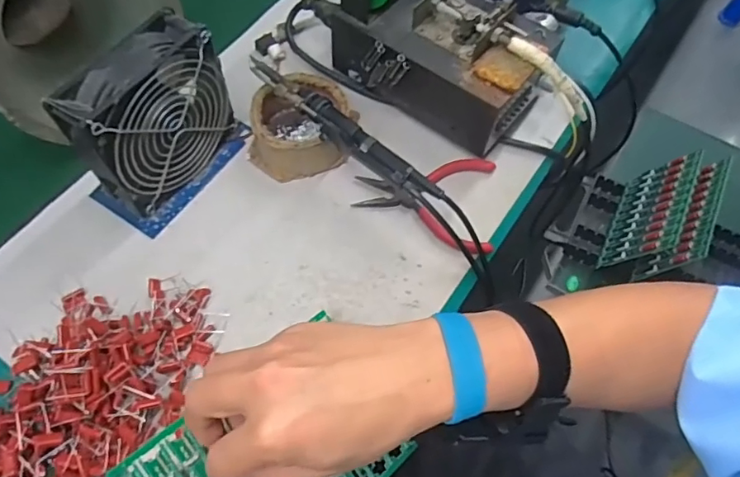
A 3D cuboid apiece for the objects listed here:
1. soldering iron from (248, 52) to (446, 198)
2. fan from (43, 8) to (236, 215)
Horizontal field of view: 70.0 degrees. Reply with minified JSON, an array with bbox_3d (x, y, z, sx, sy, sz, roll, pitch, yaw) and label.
[{"bbox_3d":[-0.030,-0.095,0.432,0.211,0.017,0.027,39,68,16],"label":"soldering iron"},{"bbox_3d":[-0.170,-0.093,0.420,0.044,0.124,0.124,33,67,14],"label":"fan"}]

